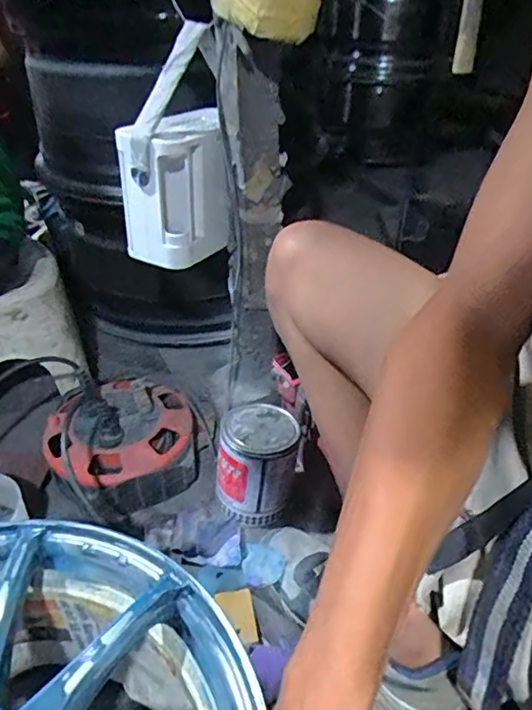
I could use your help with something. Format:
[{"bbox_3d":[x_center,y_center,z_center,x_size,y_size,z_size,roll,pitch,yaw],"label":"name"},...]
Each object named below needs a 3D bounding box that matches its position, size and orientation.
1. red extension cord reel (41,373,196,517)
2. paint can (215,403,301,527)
[{"bbox_3d":[-0.204,0.116,0.799,0.214,0.116,0.218,0,35,0],"label":"red extension cord reel"},{"bbox_3d":[-0.013,0.147,0.749,0.107,0.129,0.107,0,35,0],"label":"paint can"}]

